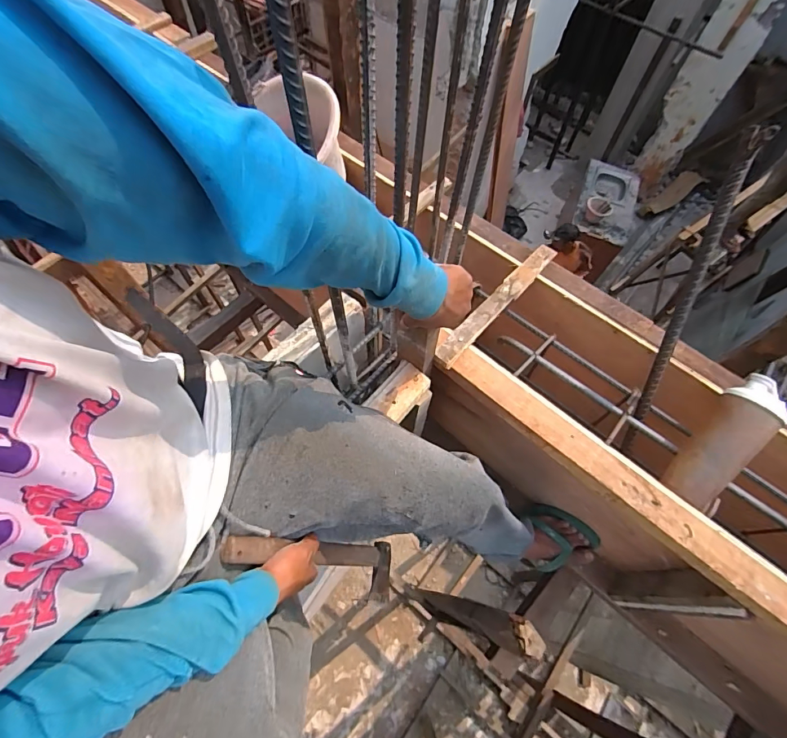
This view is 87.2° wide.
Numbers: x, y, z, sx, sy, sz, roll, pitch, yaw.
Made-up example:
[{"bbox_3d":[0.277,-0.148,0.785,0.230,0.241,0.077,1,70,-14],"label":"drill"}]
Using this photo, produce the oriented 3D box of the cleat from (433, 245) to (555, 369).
[{"bbox_3d":[0.186,-0.121,0.732,0.037,0.015,0.323,40,69,16],"label":"cleat"}]

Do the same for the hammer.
[{"bbox_3d":[-0.101,0.281,0.589,0.020,0.338,0.087,-12,59,30],"label":"hammer"}]

